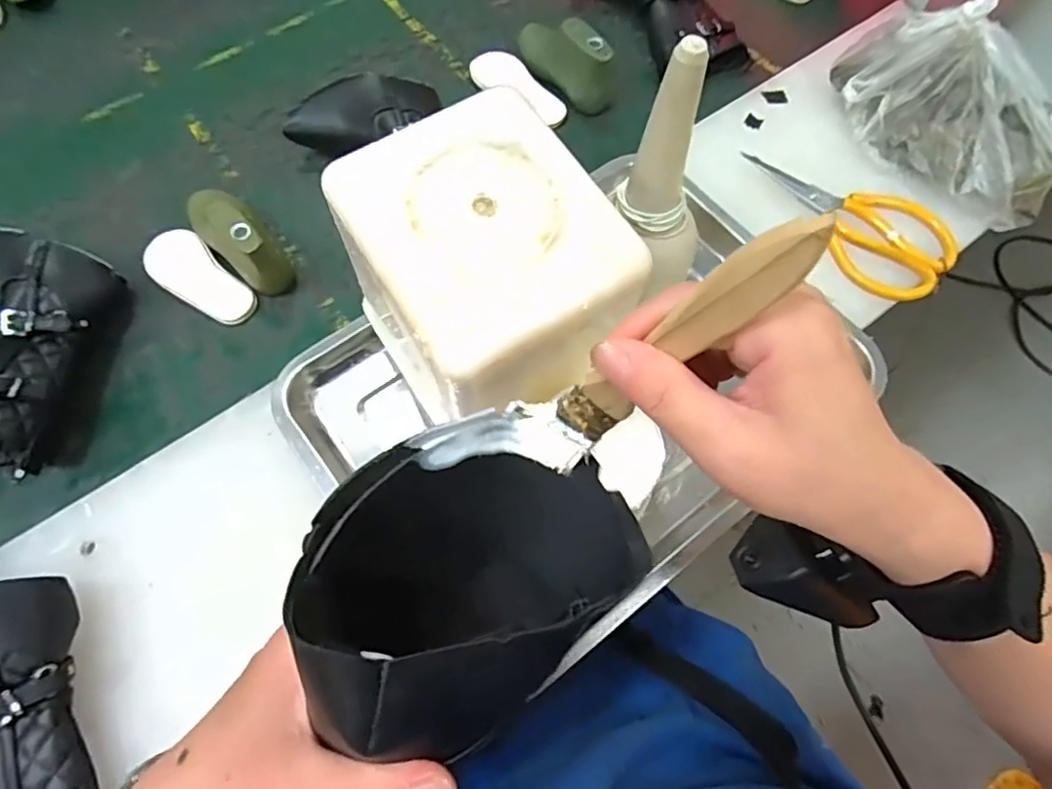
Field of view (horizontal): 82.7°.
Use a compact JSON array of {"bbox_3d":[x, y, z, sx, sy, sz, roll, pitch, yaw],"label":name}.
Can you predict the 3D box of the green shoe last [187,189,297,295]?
[{"bbox_3d":[-0.266,-0.149,0.543,0.131,0.063,0.045,41,73,16],"label":"green shoe last"}]

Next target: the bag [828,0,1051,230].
[{"bbox_3d":[0.376,-0.254,0.512,0.110,0.099,0.216,-30,71,-12],"label":"bag"}]

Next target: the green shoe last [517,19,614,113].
[{"bbox_3d":[0.035,-0.355,0.628,0.043,0.067,0.132,-42,73,-16],"label":"green shoe last"}]

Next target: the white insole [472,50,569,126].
[{"bbox_3d":[-0.011,-0.327,0.642,0.048,0.020,0.129,-36,71,-14],"label":"white insole"}]

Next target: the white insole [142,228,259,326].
[{"bbox_3d":[-0.308,-0.110,0.556,0.131,0.010,0.054,42,73,16],"label":"white insole"}]

